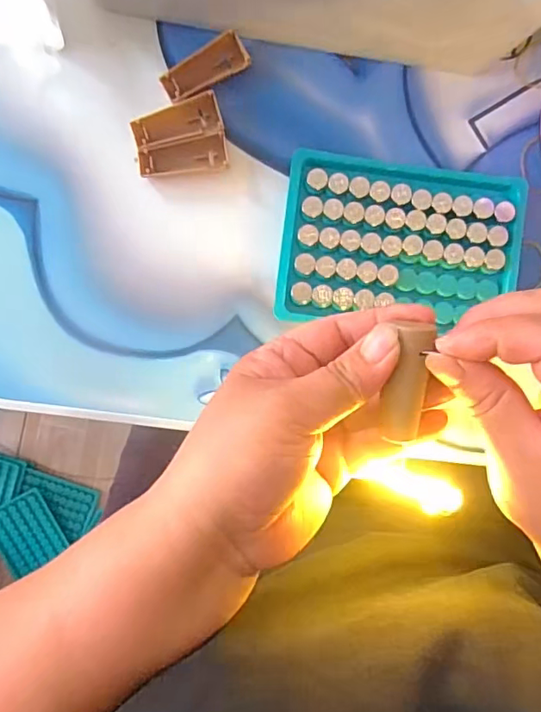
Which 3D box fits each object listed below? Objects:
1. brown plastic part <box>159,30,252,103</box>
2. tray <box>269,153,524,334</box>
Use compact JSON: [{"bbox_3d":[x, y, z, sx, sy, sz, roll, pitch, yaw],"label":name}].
[{"bbox_3d":[-0.037,-0.160,0.290,0.049,0.006,0.020,-29,92,-1],"label":"brown plastic part"},{"bbox_3d":[0.073,-0.064,0.294,0.131,0.017,0.092,5,91,-2],"label":"tray"}]

